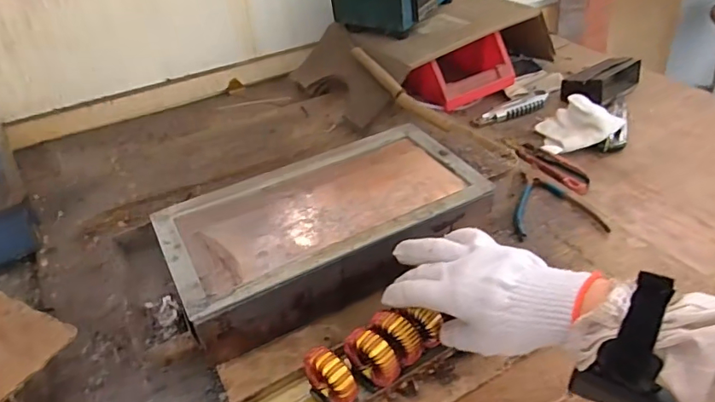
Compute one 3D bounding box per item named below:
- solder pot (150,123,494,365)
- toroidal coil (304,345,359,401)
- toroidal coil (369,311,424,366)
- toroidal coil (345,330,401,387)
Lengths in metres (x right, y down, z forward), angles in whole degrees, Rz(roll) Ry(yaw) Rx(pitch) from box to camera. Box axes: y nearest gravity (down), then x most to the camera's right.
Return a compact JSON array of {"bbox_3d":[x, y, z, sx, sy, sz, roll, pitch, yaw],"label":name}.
[{"bbox_3d":[-0.033,0.029,0.548,0.333,0.083,0.178,-22,42,-22],"label":"solder pot"},{"bbox_3d":[-0.021,0.153,0.418,0.049,0.054,0.022,26,47,31],"label":"toroidal coil"},{"bbox_3d":[0.036,0.127,0.442,0.045,0.053,0.022,26,47,32],"label":"toroidal coil"},{"bbox_3d":[0.012,0.138,0.432,0.053,0.053,0.021,26,47,32],"label":"toroidal coil"}]

